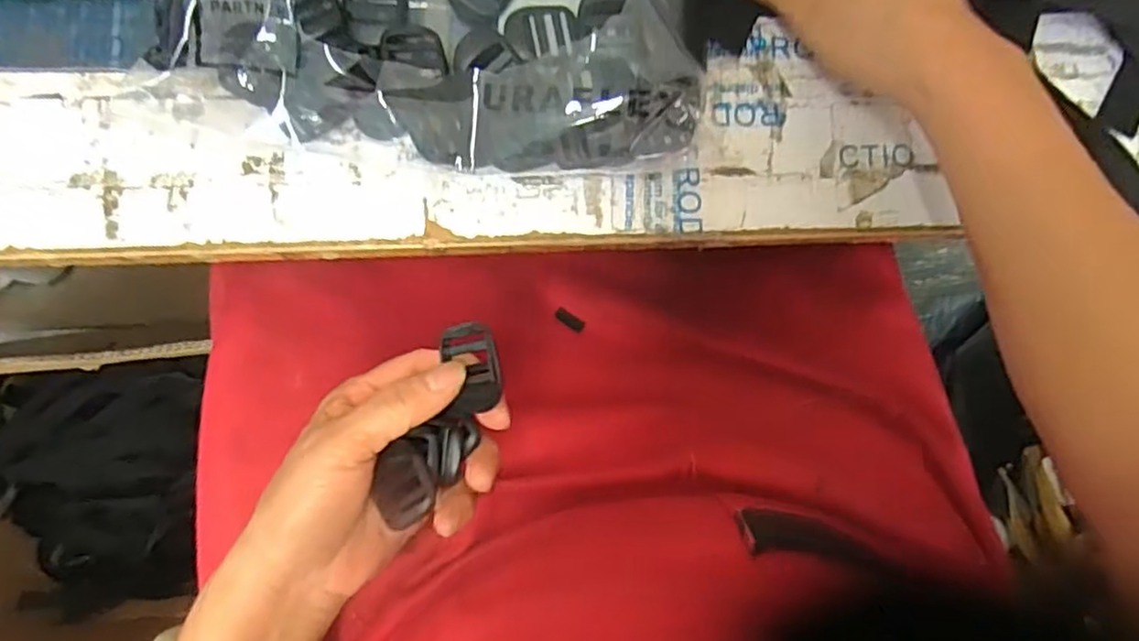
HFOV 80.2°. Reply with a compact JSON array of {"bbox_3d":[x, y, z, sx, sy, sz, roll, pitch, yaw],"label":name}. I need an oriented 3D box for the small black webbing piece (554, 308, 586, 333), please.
[{"bbox_3d":[0.000,0.000,0.470,0.021,0.005,0.009,33,85,-2],"label":"small black webbing piece"}]

